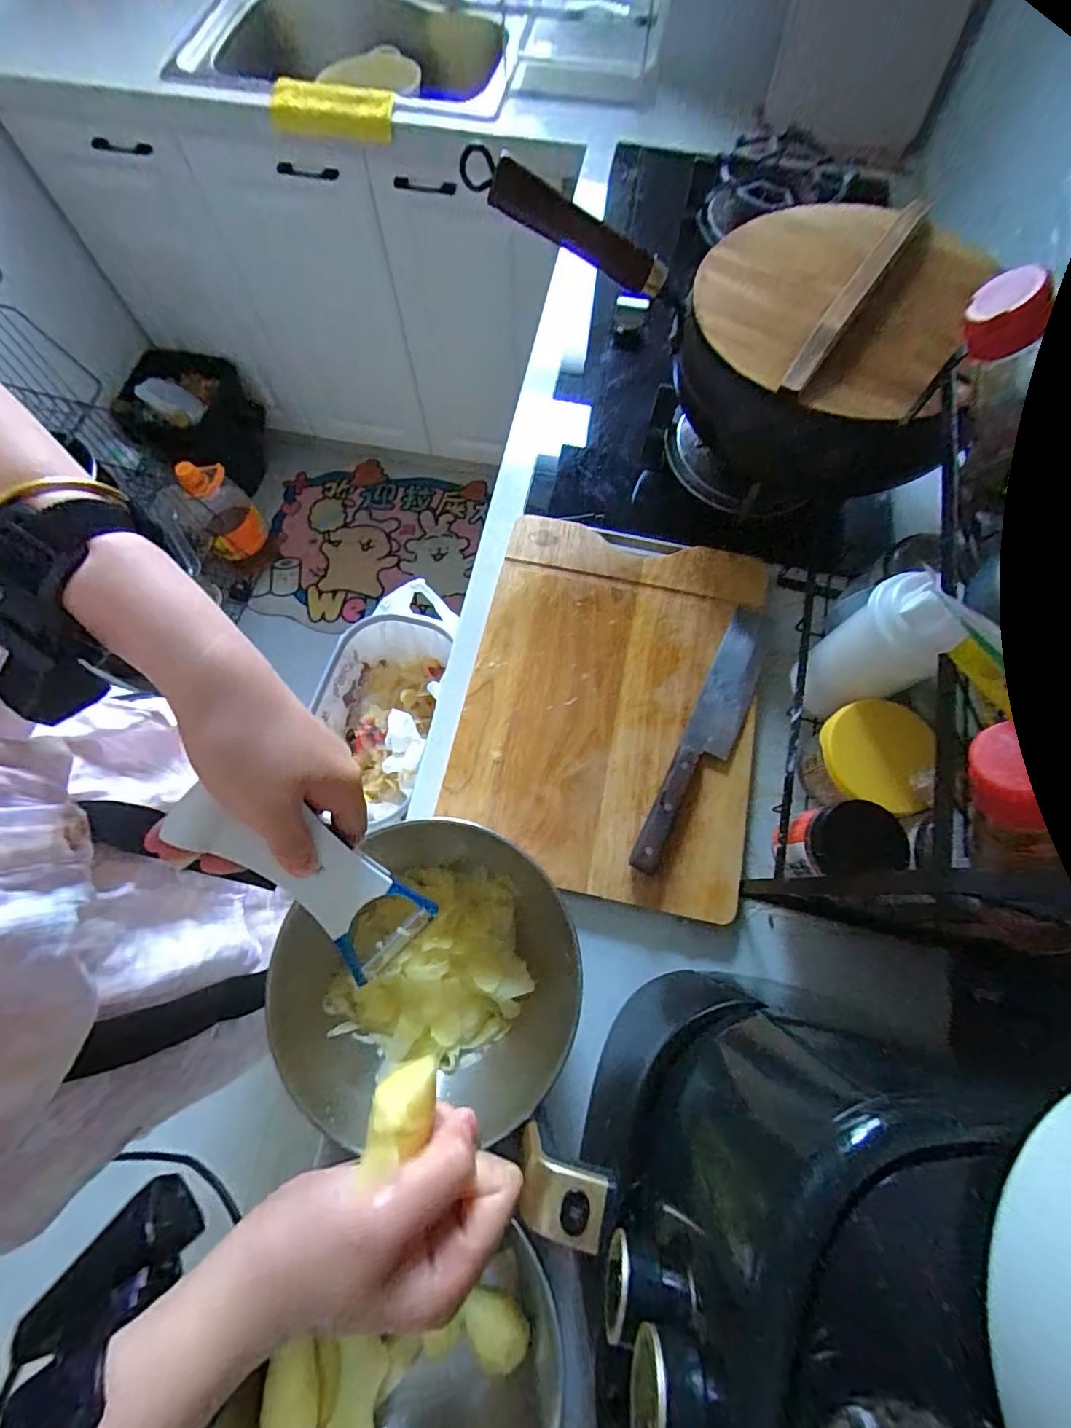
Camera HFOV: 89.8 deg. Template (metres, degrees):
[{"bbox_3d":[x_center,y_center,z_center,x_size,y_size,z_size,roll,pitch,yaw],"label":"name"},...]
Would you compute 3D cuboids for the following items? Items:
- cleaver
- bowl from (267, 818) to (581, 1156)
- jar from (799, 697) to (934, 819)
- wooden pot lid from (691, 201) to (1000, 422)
[{"bbox_3d":[0.168,0.018,0.509,0.046,0.021,0.289,26,73,7],"label":"cleaver"},{"bbox_3d":[-0.096,0.212,0.451,0.255,0.065,0.230,-2,72,-2],"label":"bowl"},{"bbox_3d":[0.275,0.040,0.456,0.083,0.074,0.081,0,72,-1],"label":"jar"},{"bbox_3d":[0.250,-0.352,0.459,0.221,0.050,0.266,23,73,6],"label":"wooden pot lid"}]

